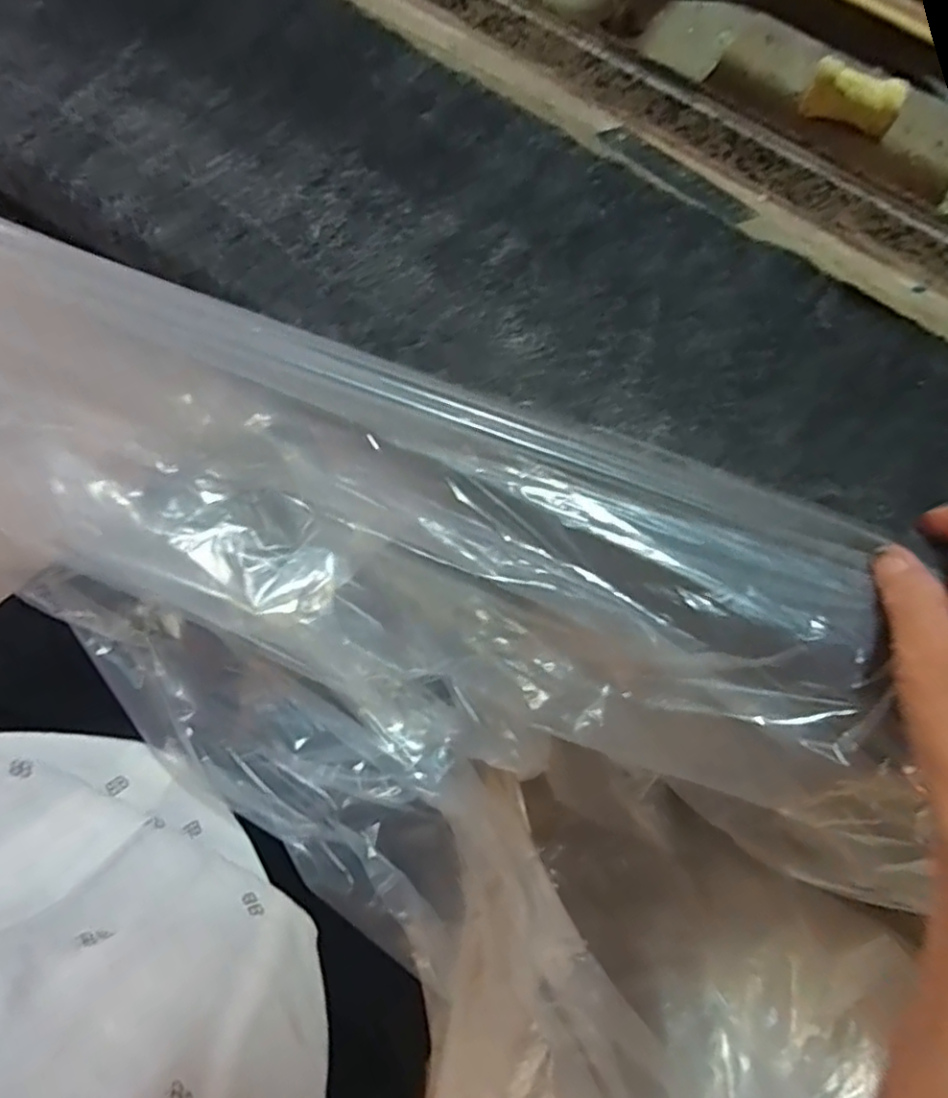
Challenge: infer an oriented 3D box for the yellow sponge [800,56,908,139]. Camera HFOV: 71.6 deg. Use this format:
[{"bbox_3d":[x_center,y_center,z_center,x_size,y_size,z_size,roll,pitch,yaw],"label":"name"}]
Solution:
[{"bbox_3d":[0.204,-0.243,0.353,0.046,0.017,0.024,22,75,5],"label":"yellow sponge"}]

